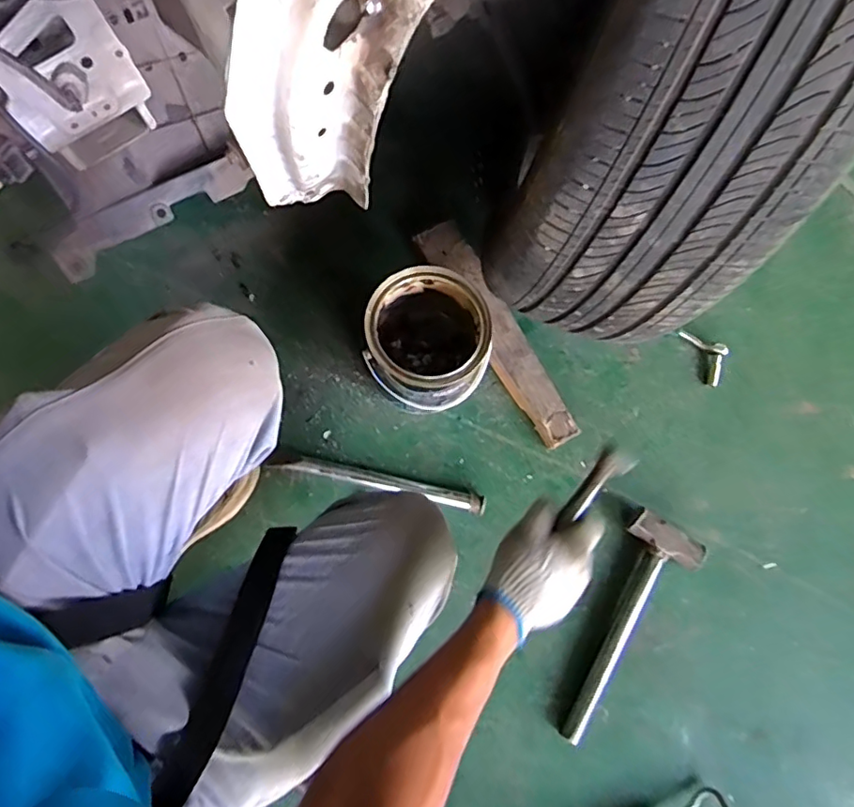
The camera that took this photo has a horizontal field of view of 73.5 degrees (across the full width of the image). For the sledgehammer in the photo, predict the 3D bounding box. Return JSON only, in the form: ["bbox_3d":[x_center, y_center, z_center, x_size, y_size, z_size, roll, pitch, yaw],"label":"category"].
[{"bbox_3d":[0.262,0.305,0.782,0.103,0.044,0.317,34,77,4],"label":"sledgehammer"}]

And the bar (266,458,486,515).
[{"bbox_3d":[-0.069,0.111,0.817,0.306,0.027,0.028,13,77,-1],"label":"bar"}]

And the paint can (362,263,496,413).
[{"bbox_3d":[-0.004,-0.082,0.804,0.165,0.163,0.174,-12,78,-6],"label":"paint can"}]

